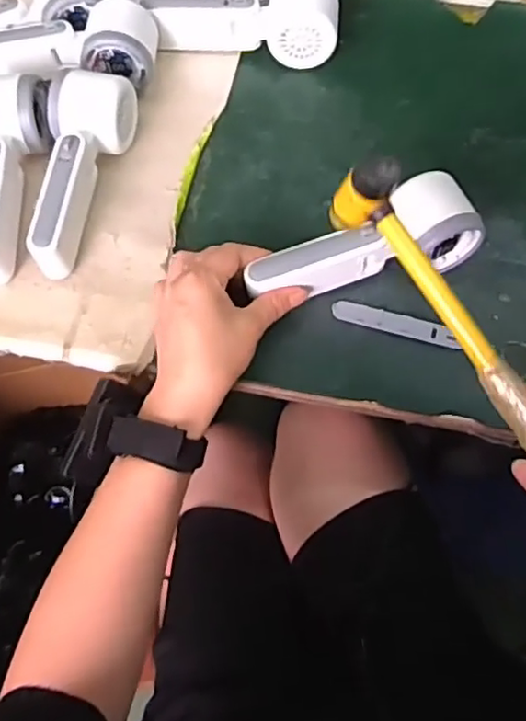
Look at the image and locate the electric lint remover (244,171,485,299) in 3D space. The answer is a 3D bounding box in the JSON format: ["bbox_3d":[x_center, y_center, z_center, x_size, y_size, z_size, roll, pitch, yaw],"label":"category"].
[{"bbox_3d":[0.069,-0.081,0.457,0.164,0.046,0.054,-19,68,-1],"label":"electric lint remover"}]

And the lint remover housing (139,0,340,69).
[{"bbox_3d":[-0.017,-0.293,0.549,0.163,0.054,0.053,10,68,5],"label":"lint remover housing"}]

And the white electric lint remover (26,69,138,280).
[{"bbox_3d":[-0.154,-0.148,0.502,0.055,0.057,0.170,12,69,6],"label":"white electric lint remover"}]

